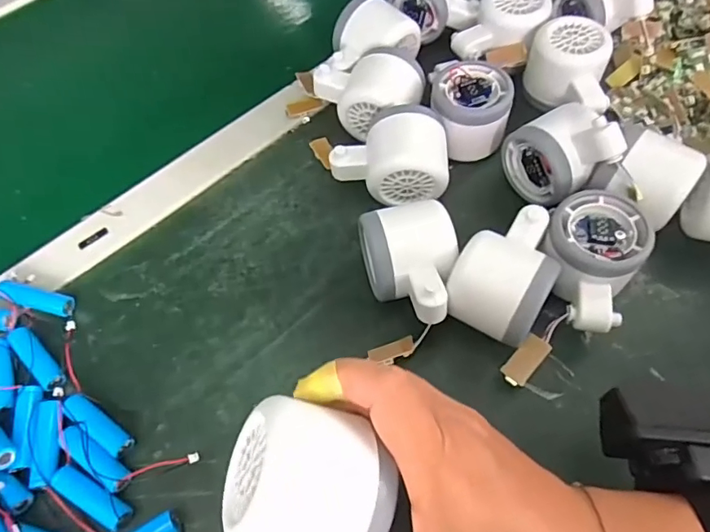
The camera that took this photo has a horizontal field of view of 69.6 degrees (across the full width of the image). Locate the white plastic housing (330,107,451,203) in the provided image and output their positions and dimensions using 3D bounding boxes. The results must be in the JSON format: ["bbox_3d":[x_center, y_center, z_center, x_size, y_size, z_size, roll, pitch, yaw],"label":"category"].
[{"bbox_3d":[0.026,-0.082,0.378,0.085,0.055,0.066,7,61,8],"label":"white plastic housing"}]

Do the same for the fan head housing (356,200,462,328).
[{"bbox_3d":[0.036,0.004,0.328,0.057,0.054,0.071,-10,61,-2],"label":"fan head housing"}]

